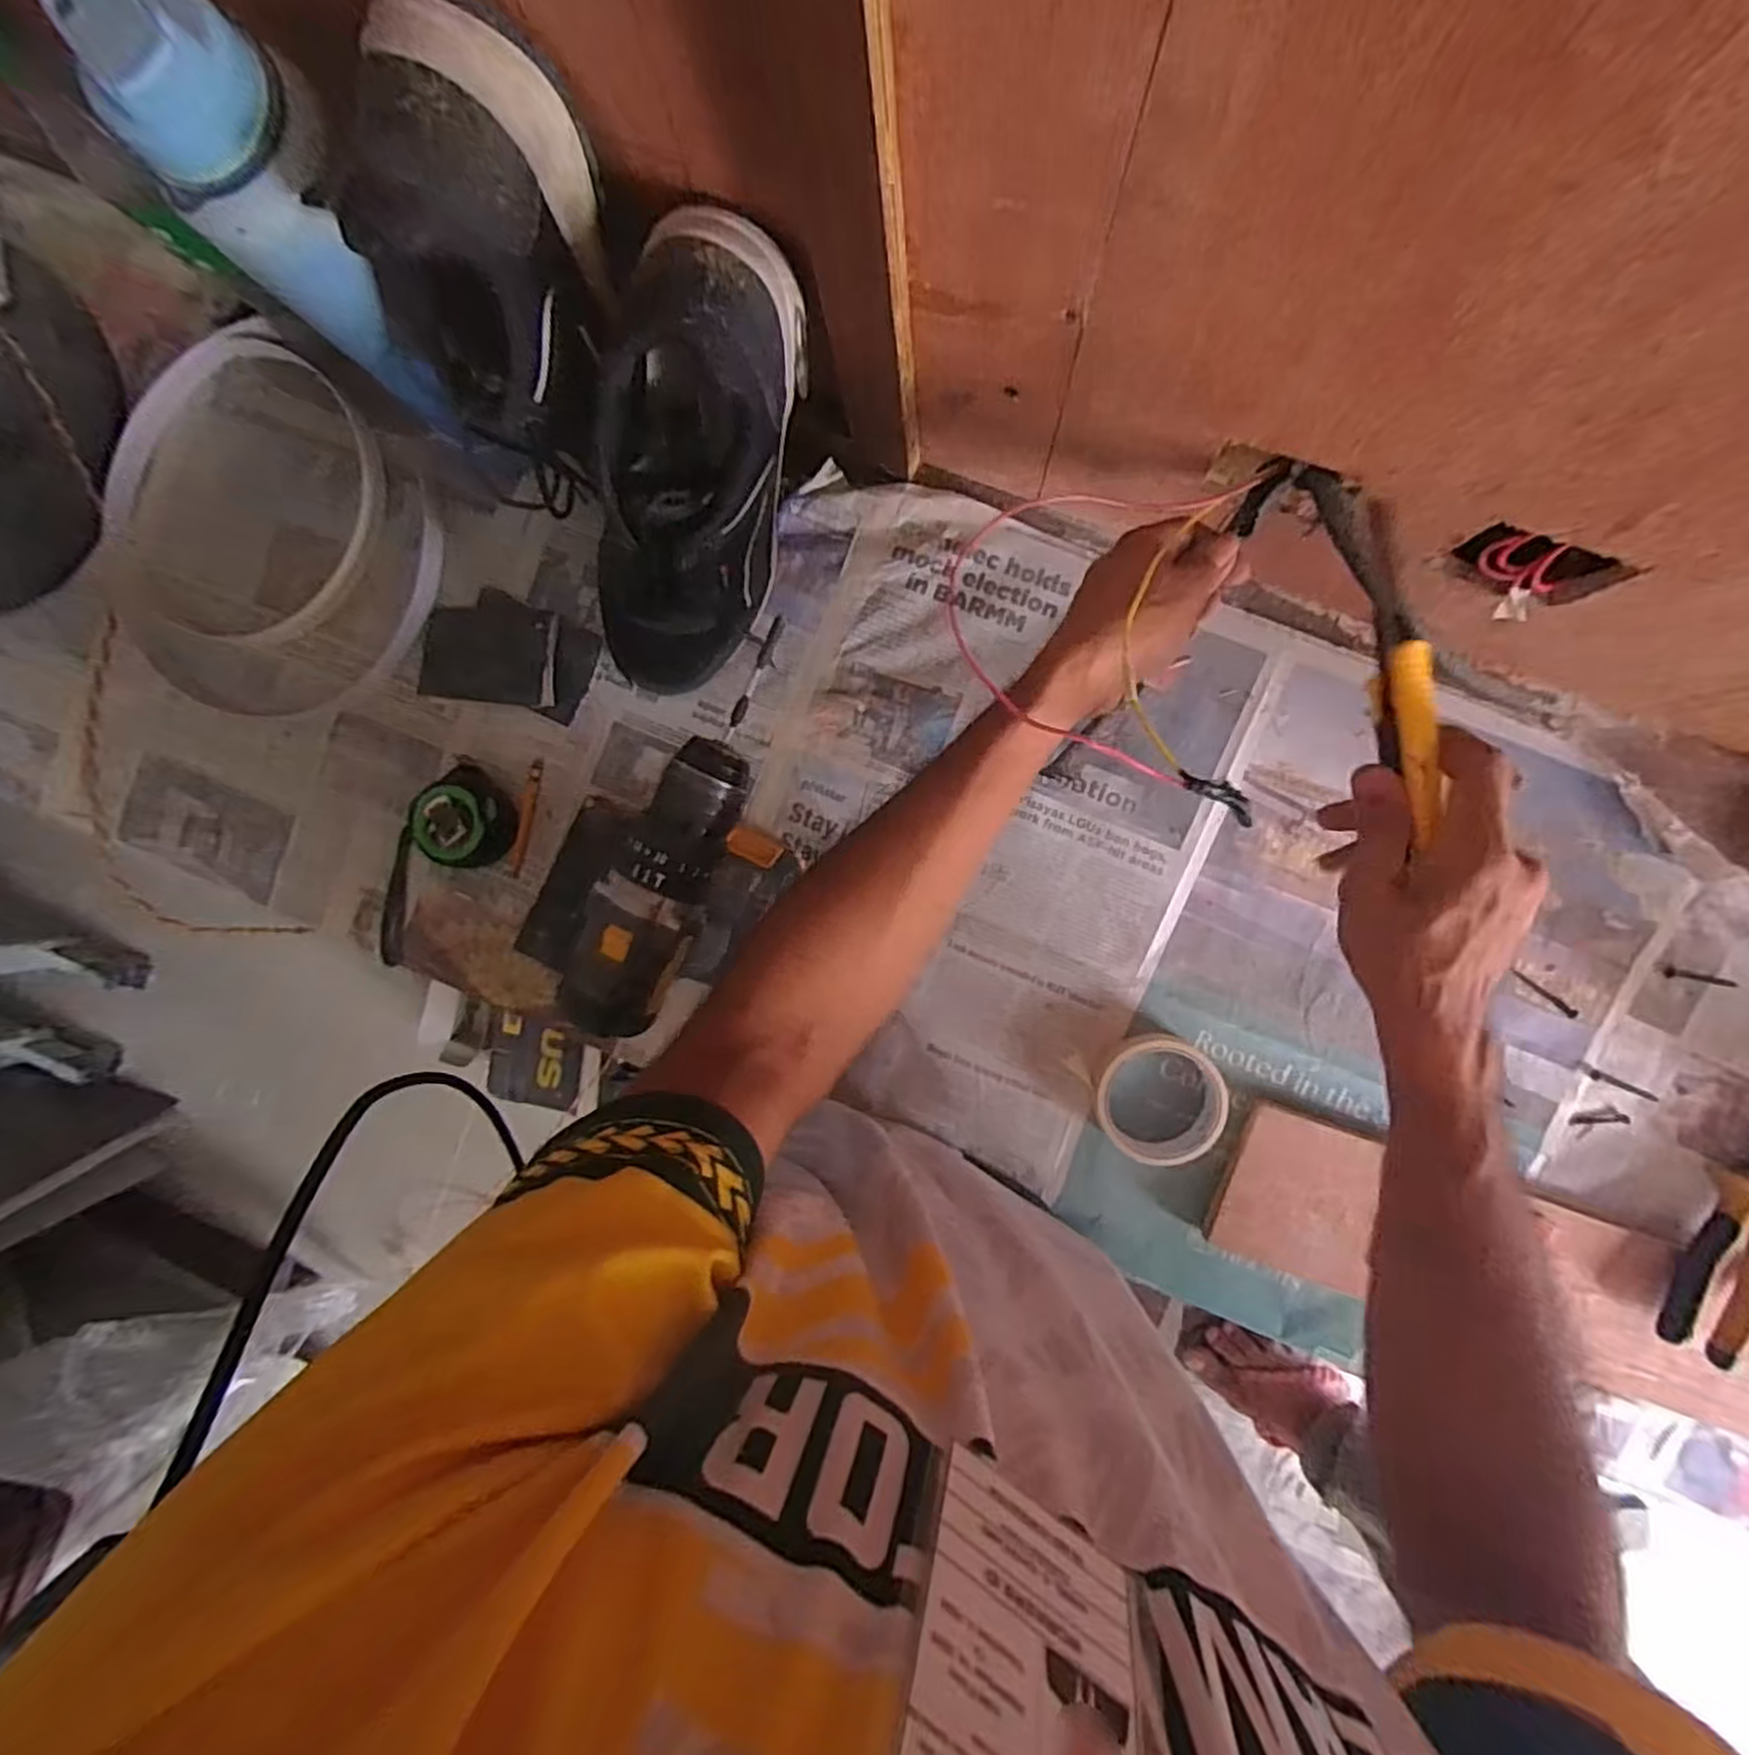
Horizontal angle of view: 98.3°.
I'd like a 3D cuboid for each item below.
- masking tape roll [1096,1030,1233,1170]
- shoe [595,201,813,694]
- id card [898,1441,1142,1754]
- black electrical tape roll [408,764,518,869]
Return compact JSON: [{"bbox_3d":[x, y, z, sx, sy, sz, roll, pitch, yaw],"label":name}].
[{"bbox_3d":[0.209,0.163,0.555,0.089,0.022,0.091,0,92,5],"label":"masking tape roll"},{"bbox_3d":[-0.115,-0.221,0.454,0.094,0.273,0.124,34,55,3],"label":"shoe"},{"bbox_3d":[0.035,0.179,0.168,0.056,0.086,0.004,35,105,8],"label":"id card"},{"bbox_3d":[-0.312,-0.043,0.577,0.067,0.043,0.069,0,92,5],"label":"black electrical tape roll"}]

